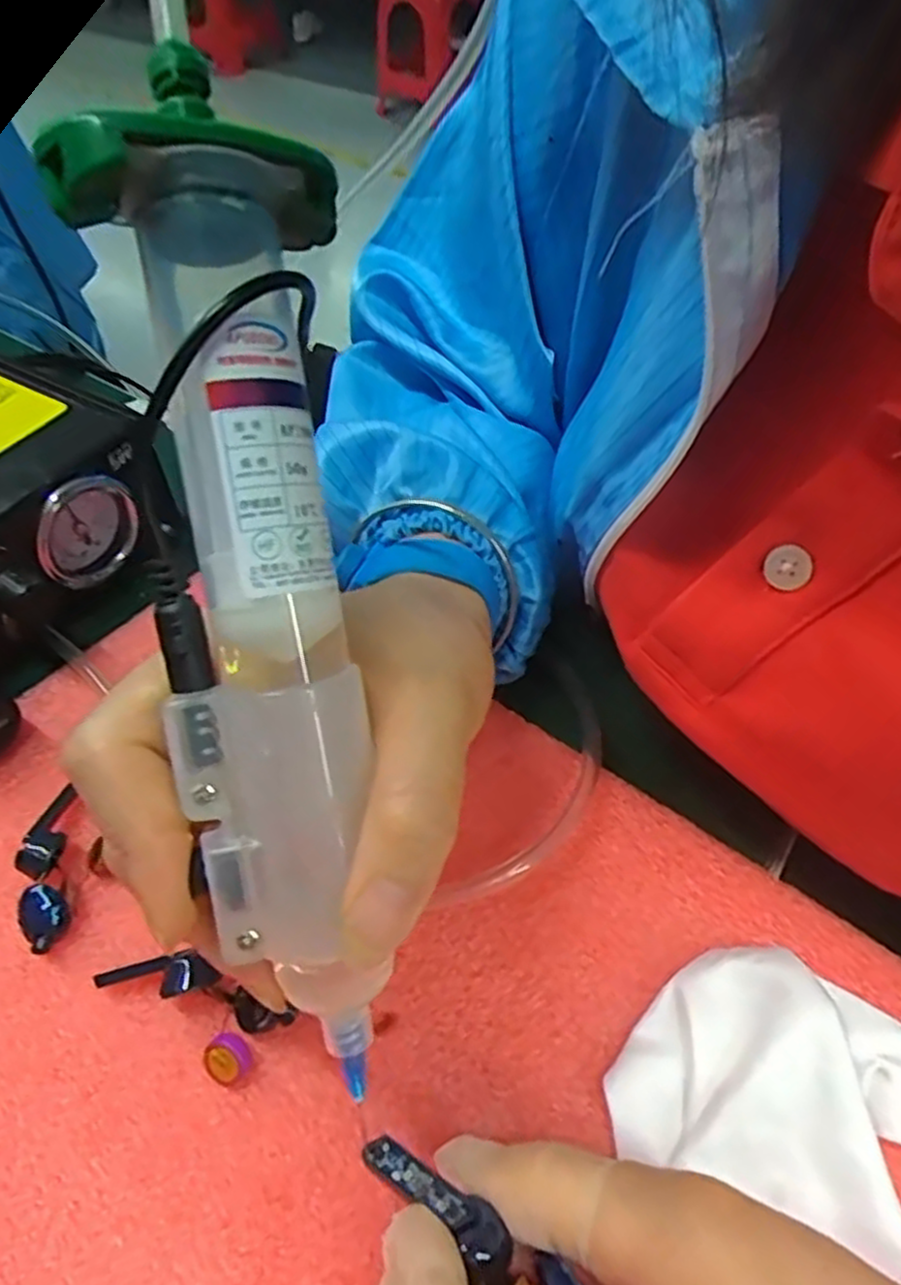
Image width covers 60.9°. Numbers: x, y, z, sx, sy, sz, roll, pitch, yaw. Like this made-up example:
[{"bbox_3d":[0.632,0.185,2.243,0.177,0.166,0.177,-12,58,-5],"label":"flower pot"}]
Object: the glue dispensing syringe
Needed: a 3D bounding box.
[{"bbox_3d":[-0.038,-0.008,0.144,0.040,0.029,0.181,-6,96,-1],"label":"glue dispensing syringe"}]

